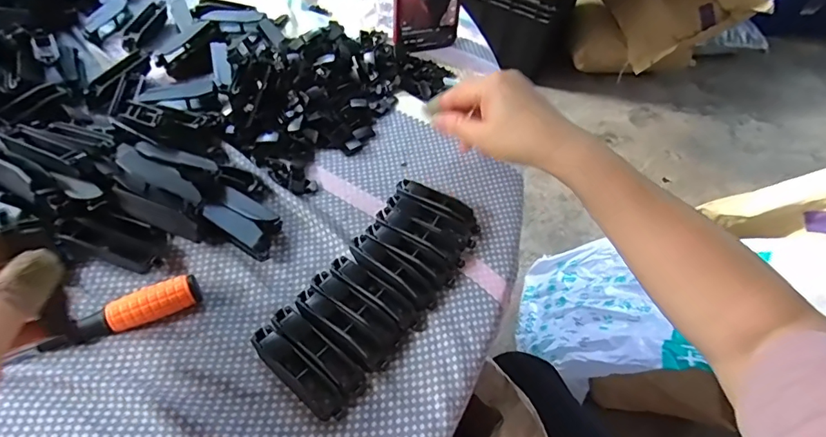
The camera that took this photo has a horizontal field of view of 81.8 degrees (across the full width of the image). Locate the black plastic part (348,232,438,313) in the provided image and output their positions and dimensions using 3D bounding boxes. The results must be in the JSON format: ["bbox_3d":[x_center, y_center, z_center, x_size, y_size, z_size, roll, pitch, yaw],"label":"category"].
[{"bbox_3d":[-0.016,0.039,0.347,0.074,0.017,0.021,33,57,18],"label":"black plastic part"}]

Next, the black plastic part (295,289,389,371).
[{"bbox_3d":[-0.048,0.073,0.318,0.073,0.016,0.017,32,57,17],"label":"black plastic part"}]

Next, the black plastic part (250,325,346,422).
[{"bbox_3d":[-0.073,0.096,0.299,0.075,0.016,0.018,36,58,20],"label":"black plastic part"}]

